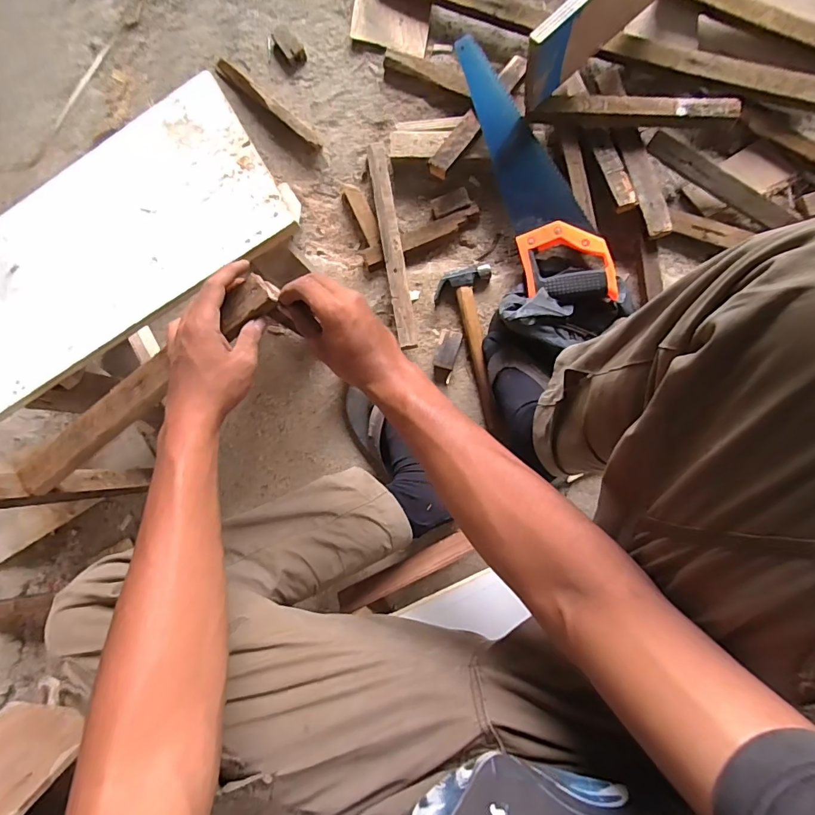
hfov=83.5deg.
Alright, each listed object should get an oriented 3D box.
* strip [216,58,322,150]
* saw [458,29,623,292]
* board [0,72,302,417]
[{"bbox_3d":[-0.231,-0.505,0.753,0.236,0.022,0.026,40,94,7],"label":"strip"},{"bbox_3d":[0.176,-0.346,0.661,0.108,0.025,0.414,-19,86,7],"label":"saw"},{"bbox_3d":[-0.349,-0.188,0.522,0.417,0.027,0.223,-30,82,6],"label":"board"}]

